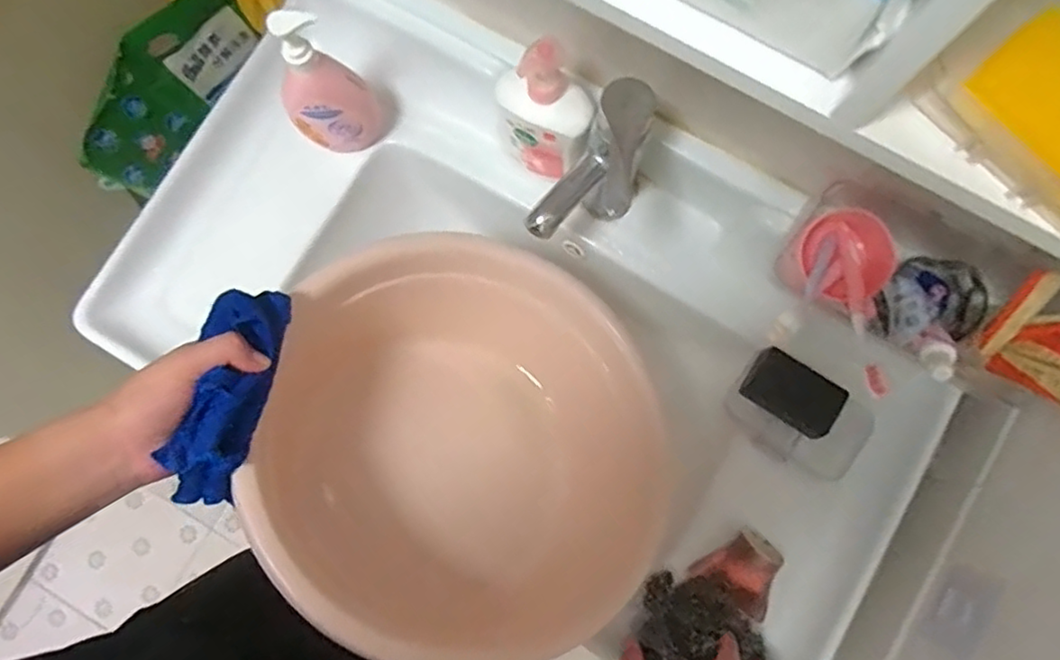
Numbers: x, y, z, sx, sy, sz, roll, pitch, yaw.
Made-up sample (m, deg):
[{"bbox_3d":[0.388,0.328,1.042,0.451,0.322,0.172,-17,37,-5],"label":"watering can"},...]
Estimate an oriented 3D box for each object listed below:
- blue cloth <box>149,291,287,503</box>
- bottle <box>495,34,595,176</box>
[{"bbox_3d":[-0.214,0.039,0.439,0.055,0.039,0.152,7,68,0],"label":"blue cloth"},{"bbox_3d":[0.015,-0.204,0.600,0.084,0.157,0.048,27,82,5],"label":"bottle"}]

